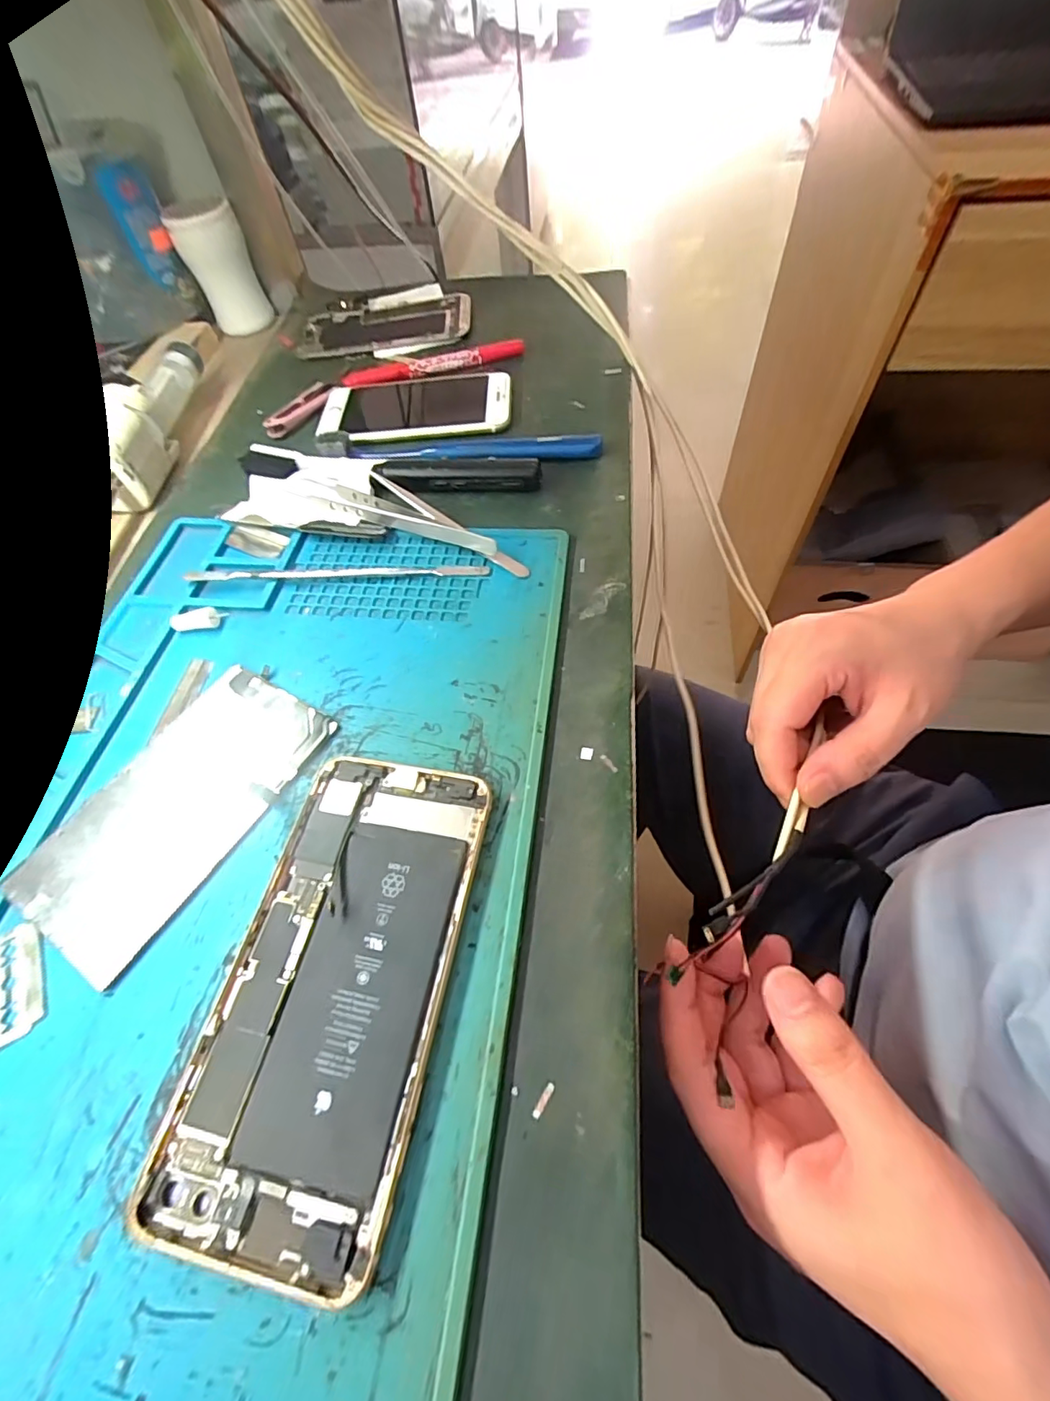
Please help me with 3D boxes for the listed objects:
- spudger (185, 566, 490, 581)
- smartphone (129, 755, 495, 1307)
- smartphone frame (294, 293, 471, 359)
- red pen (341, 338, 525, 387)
[{"bbox_3d":[-0.104,-0.071,0.299,0.167,0.007,0.007,-1,58,4],"label":"spudger"},{"bbox_3d":[-0.065,0.095,0.192,0.076,0.007,0.155,8,59,10],"label":"smartphone"},{"bbox_3d":[-0.121,-0.323,0.462,0.147,0.010,0.074,-4,58,2],"label":"smartphone frame"},{"bbox_3d":[-0.069,-0.257,0.412,0.138,0.012,0.014,-15,58,-5],"label":"red pen"}]

